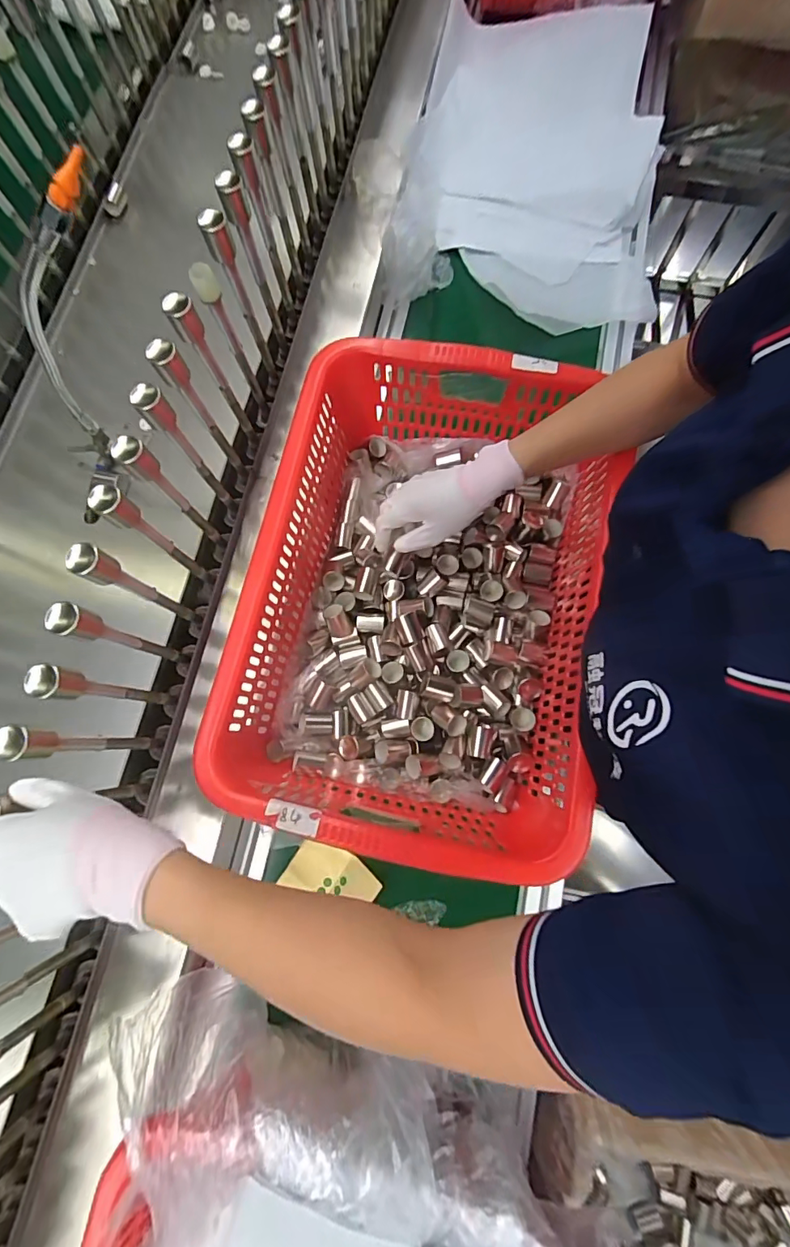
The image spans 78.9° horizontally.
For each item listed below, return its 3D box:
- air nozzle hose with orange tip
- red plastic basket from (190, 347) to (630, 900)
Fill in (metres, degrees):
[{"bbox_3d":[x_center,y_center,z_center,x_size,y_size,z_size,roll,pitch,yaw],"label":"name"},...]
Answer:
[{"bbox_3d":[-0.323,-0.291,0.461,0.050,0.328,0.018,-2,77,-32],"label":"air nozzle hose with orange tip"},{"bbox_3d":[0.027,-0.042,0.544,0.359,0.147,0.519,12,79,2],"label":"red plastic basket"}]

